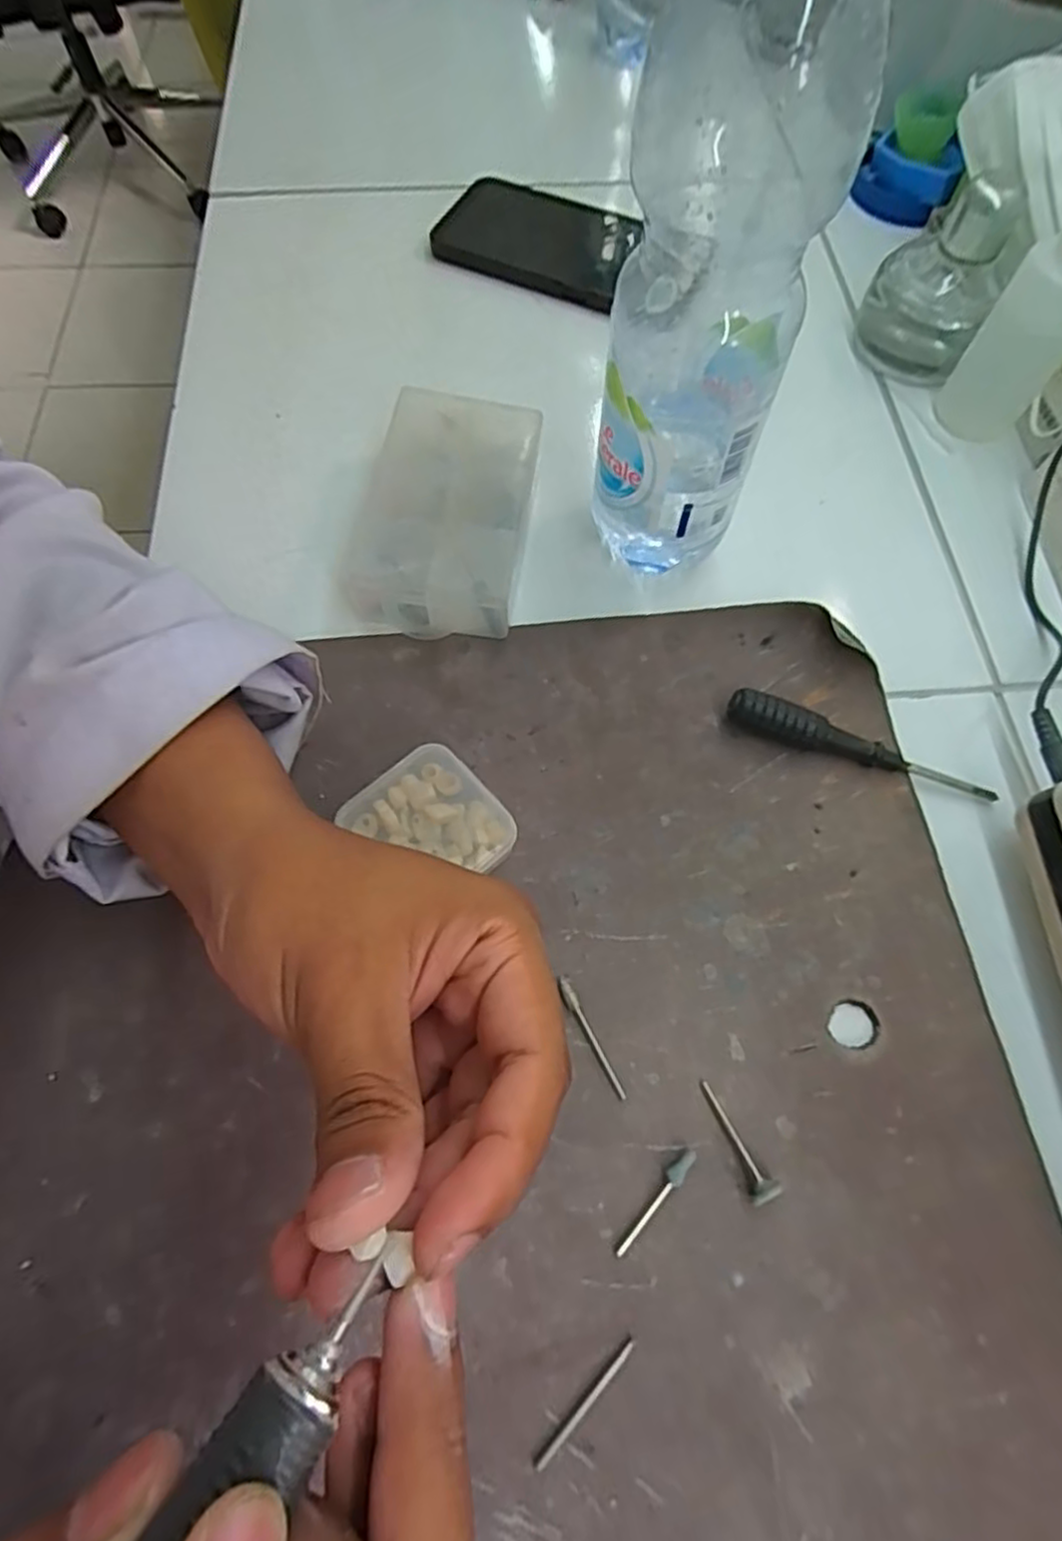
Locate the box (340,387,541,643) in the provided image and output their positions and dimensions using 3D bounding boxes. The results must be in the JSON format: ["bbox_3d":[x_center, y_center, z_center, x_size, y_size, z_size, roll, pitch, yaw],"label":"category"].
[{"bbox_3d":[-0.041,-0.121,0.331,0.081,0.036,0.121,7,67,2],"label":"box"}]

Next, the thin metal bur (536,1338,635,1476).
[{"bbox_3d":[0.017,0.195,0.212,0.043,0.004,0.004,-42,74,-17],"label":"thin metal bur"}]

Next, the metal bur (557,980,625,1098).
[{"bbox_3d":[0.022,0.098,0.254,0.005,0.004,0.047,-24,69,-11],"label":"metal bur"}]

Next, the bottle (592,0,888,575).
[{"bbox_3d":[0.062,-0.165,0.241,0.065,0.237,0.062,14,67,5],"label":"bottle"}]

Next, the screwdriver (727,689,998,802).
[{"bbox_3d":[0.143,-0.011,0.295,0.117,0.019,0.015,14,67,5],"label":"screwdriver"}]

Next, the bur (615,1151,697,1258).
[{"bbox_3d":[0.042,0.146,0.234,0.006,0.005,0.040,43,72,15],"label":"bur"}]

